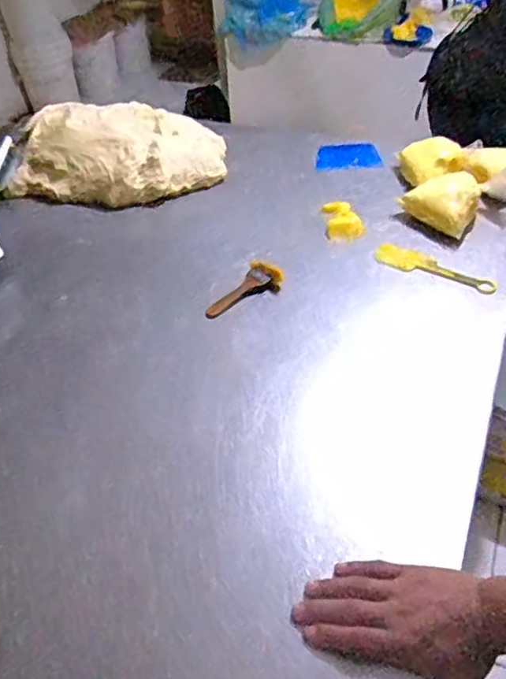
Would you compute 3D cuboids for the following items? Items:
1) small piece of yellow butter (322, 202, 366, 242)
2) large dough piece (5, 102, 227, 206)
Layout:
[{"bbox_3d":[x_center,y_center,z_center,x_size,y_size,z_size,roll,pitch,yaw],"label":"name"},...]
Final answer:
[{"bbox_3d":[0.152,-0.201,1.041,0.059,0.027,0.081,-5,44,-3],"label":"small piece of yellow butter"},{"bbox_3d":[-0.245,-0.348,1.164,0.367,0.098,0.203,9,45,15],"label":"large dough piece"}]

